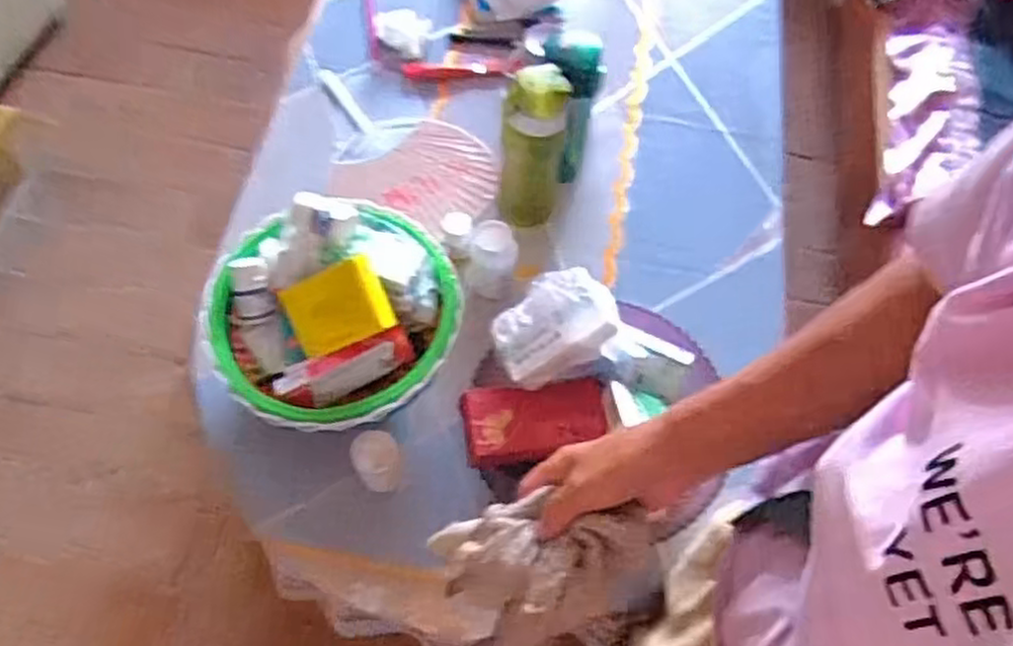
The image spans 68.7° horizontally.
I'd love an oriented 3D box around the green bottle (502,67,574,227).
[{"bbox_3d":[0.034,-0.188,0.843,0.069,0.222,0.065,13,64,5],"label":"green bottle"}]

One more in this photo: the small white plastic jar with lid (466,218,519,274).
[{"bbox_3d":[-0.016,-0.073,0.838,0.053,0.092,0.050,1,63,-1],"label":"small white plastic jar with lid"}]

